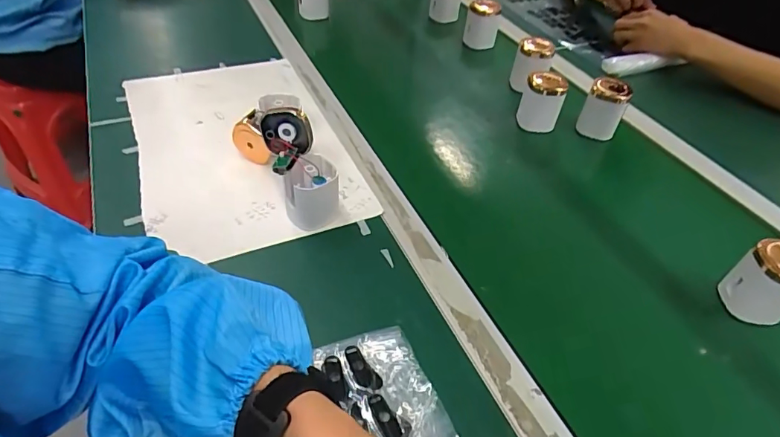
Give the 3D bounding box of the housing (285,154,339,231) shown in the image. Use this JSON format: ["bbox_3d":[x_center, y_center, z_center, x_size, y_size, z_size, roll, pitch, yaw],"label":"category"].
[{"bbox_3d":[-0.086,-0.033,0.520,0.057,0.072,0.061,-1,45,-6],"label":"housing"}]

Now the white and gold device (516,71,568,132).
[{"bbox_3d":[0.223,-0.167,0.695,0.059,0.082,0.050,15,46,10],"label":"white and gold device"}]

